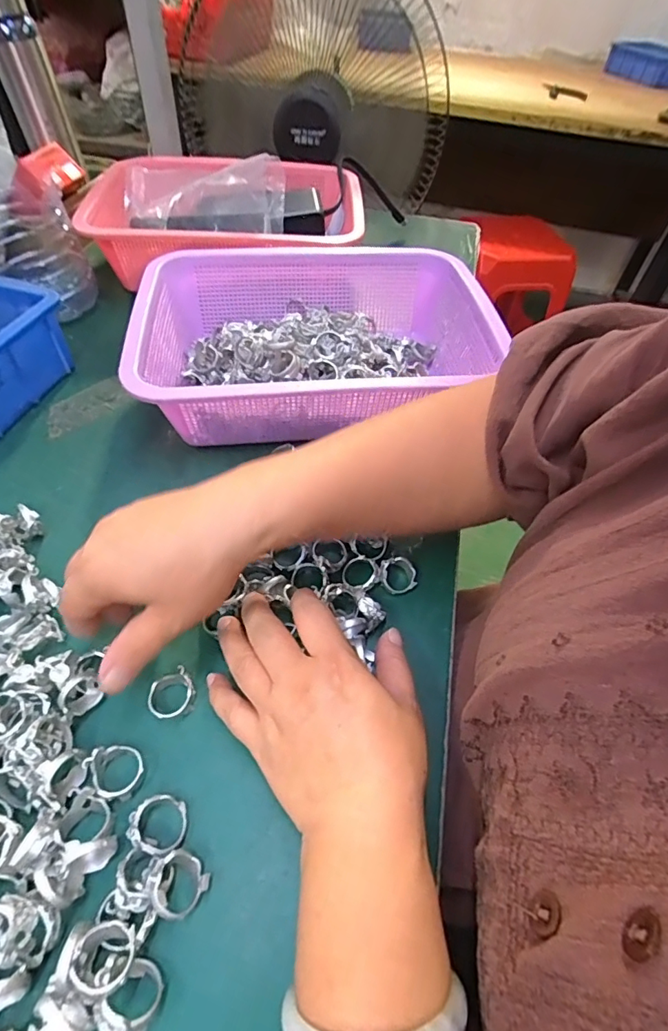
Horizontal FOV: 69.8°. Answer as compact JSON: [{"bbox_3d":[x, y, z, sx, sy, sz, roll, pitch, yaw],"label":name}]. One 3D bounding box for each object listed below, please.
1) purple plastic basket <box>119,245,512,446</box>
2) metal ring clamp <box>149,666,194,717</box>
[{"bbox_3d":[-0.016,-0.152,0.440,0.296,0.088,0.221,-3,52,-7],"label":"purple plastic basket"},{"bbox_3d":[-0.094,0.103,0.276,0.026,0.015,0.024,-32,60,-26],"label":"metal ring clamp"}]

